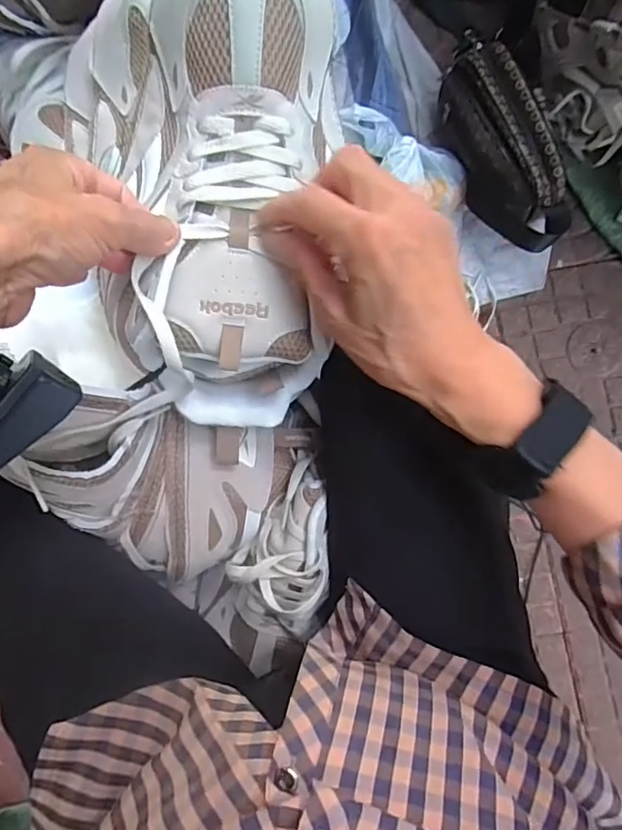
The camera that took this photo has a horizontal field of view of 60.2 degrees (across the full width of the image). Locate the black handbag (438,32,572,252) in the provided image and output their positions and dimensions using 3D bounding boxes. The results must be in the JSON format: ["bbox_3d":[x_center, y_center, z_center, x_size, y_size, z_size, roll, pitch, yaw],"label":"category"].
[{"bbox_3d":[0.238,-0.343,0.695,0.070,0.142,0.272,-25,86,-1],"label":"black handbag"}]

